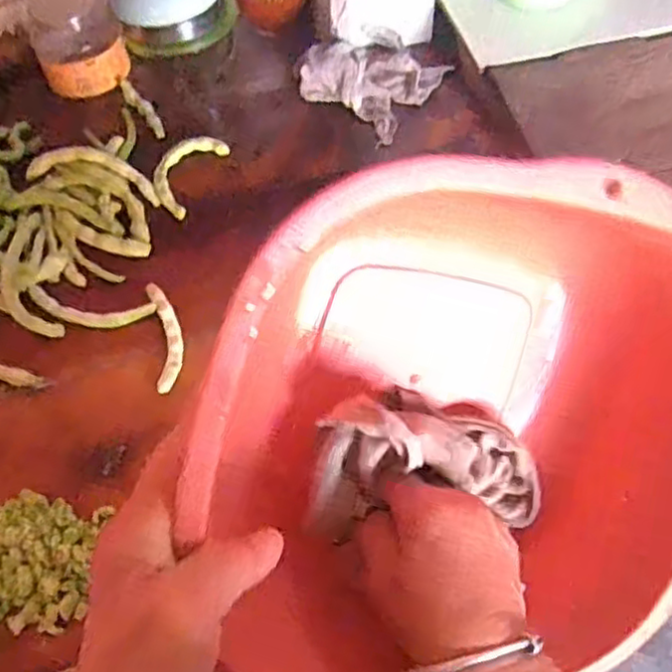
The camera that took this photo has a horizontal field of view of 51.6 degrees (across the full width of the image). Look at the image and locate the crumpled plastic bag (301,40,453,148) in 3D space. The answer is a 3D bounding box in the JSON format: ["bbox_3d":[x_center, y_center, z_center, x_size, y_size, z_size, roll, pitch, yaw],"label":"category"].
[{"bbox_3d":[0.040,-0.321,0.849,0.152,0.040,0.150,30,70,16],"label":"crumpled plastic bag"}]

